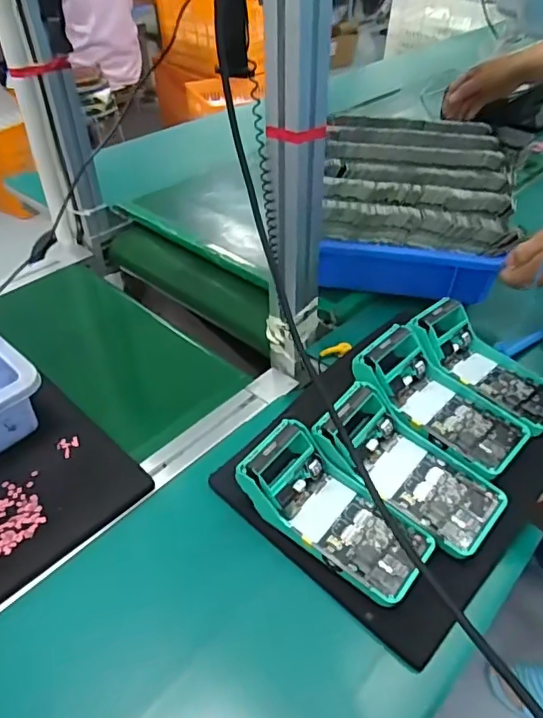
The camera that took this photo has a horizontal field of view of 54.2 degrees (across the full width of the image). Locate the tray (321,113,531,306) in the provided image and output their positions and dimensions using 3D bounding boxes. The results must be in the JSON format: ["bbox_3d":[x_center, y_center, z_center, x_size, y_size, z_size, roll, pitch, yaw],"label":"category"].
[{"bbox_3d":[0.206,-0.237,0.800,0.244,0.123,0.365,5,43,6],"label":"tray"}]

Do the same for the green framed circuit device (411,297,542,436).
[{"bbox_3d":[0.239,0.000,0.580,0.165,0.055,0.089,33,52,30],"label":"green framed circuit device"}]

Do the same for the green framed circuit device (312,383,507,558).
[{"bbox_3d":[0.127,0.105,0.506,0.176,0.057,0.079,38,54,17],"label":"green framed circuit device"}]

